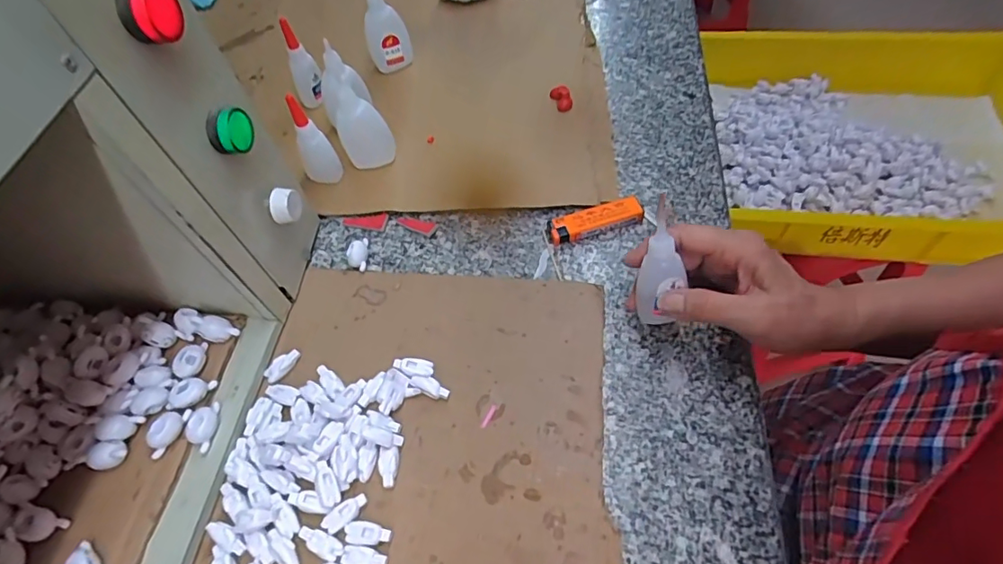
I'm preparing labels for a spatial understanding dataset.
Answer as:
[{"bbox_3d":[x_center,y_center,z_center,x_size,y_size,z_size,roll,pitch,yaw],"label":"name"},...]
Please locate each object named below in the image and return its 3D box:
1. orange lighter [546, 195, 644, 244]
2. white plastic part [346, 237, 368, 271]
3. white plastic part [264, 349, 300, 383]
[{"bbox_3d":[0.079,-0.052,0.442,0.081,0.019,0.022,-13,57,-7],"label":"orange lighter"},{"bbox_3d":[-0.121,-0.024,0.439,0.015,0.015,0.027,1,56,2],"label":"white plastic part"},{"bbox_3d":[-0.163,0.062,0.388,0.028,0.005,0.014,-39,64,-22],"label":"white plastic part"}]

